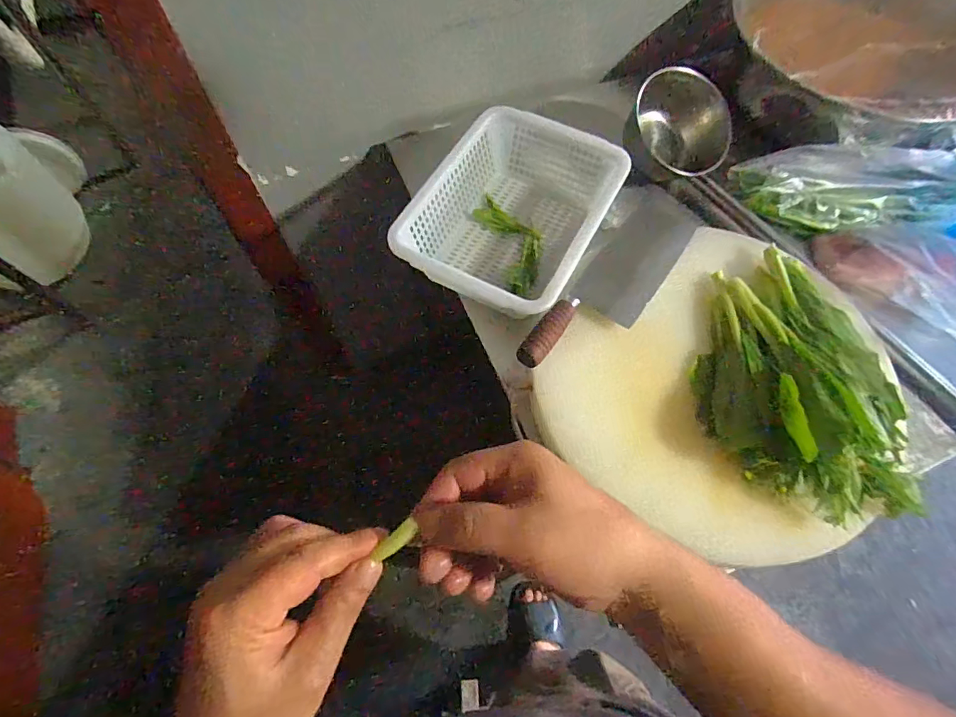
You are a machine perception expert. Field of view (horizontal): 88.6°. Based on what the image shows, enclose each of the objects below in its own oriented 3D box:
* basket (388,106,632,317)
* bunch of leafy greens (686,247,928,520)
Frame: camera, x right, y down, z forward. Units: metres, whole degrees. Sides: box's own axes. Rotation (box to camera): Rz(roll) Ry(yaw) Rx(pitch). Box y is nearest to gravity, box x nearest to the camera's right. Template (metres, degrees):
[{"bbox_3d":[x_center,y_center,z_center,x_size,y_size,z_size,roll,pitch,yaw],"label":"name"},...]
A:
[{"bbox_3d":[0.049,-0.192,0.686,0.227,0.107,0.300,26,67,10],"label":"basket"},{"bbox_3d":[0.340,0.008,0.535,0.192,0.076,0.312,3,65,0],"label":"bunch of leafy greens"}]

